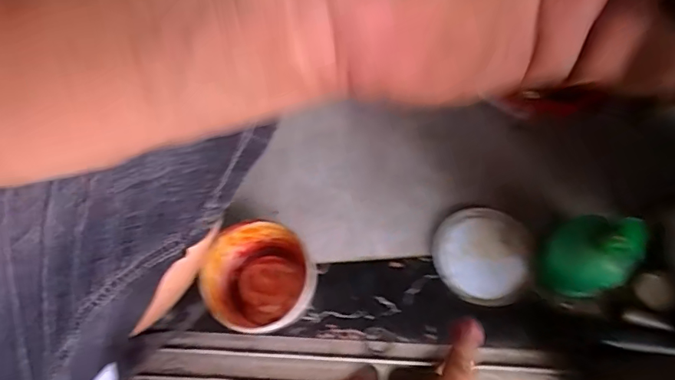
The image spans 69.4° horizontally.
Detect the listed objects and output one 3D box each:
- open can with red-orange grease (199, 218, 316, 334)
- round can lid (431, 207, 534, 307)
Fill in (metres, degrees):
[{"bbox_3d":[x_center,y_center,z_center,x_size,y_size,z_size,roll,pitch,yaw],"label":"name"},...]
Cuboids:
[{"bbox_3d":[-0.087,0.105,0.569,0.116,0.109,0.118,-1,70,2],"label":"open can with red-orange grease"},{"bbox_3d":[0.185,0.082,0.622,0.120,0.009,0.119,-1,70,2],"label":"round can lid"}]

